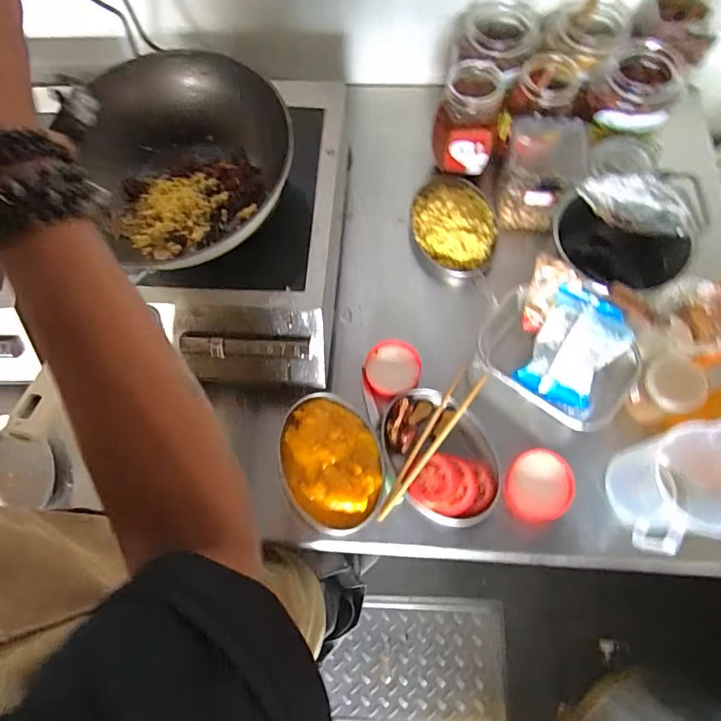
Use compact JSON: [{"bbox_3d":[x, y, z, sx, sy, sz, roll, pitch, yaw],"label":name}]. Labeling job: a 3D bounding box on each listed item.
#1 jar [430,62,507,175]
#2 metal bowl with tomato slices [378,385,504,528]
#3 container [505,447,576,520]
[{"bbox_3d":[0.160,-0.362,0.731,0.085,0.153,0.083,-1,70,2],"label":"jar"},{"bbox_3d":[0.107,0.124,0.623,0.125,0.042,0.178,-30,72,-8],"label":"metal bowl with tomato slices"},{"bbox_3d":[0.230,0.163,0.613,0.080,0.042,0.087,9,71,5],"label":"container"}]

